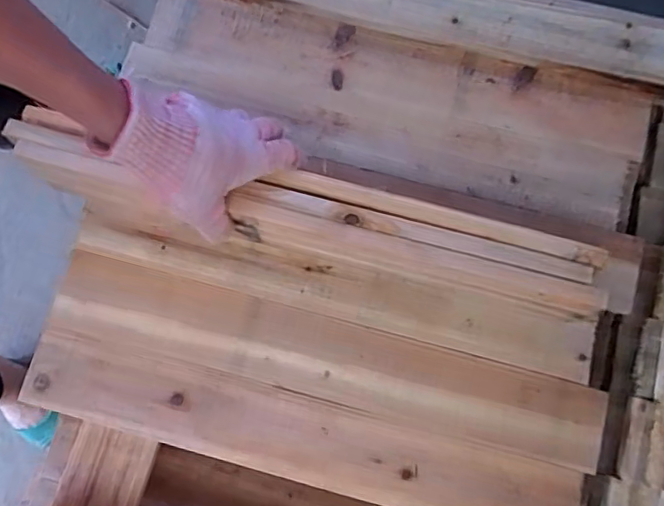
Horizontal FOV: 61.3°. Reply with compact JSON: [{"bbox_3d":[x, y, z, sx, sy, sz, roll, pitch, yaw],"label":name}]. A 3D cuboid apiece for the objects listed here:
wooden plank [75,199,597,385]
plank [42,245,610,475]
[{"bbox_3d":[-0.001,0.031,0.515,0.475,0.015,0.053,14,78,4],"label":"wooden plank"},{"bbox_3d":[-0.009,0.095,0.506,0.495,0.012,0.074,14,78,4],"label":"plank"}]

